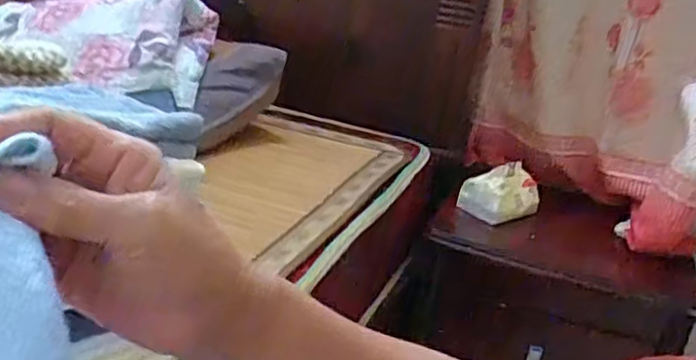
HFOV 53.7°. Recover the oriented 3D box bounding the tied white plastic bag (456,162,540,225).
[{"bbox_3d":[0.289,0.023,1.285,0.159,0.085,0.080,-9,27,-36],"label":"tied white plastic bag"}]

